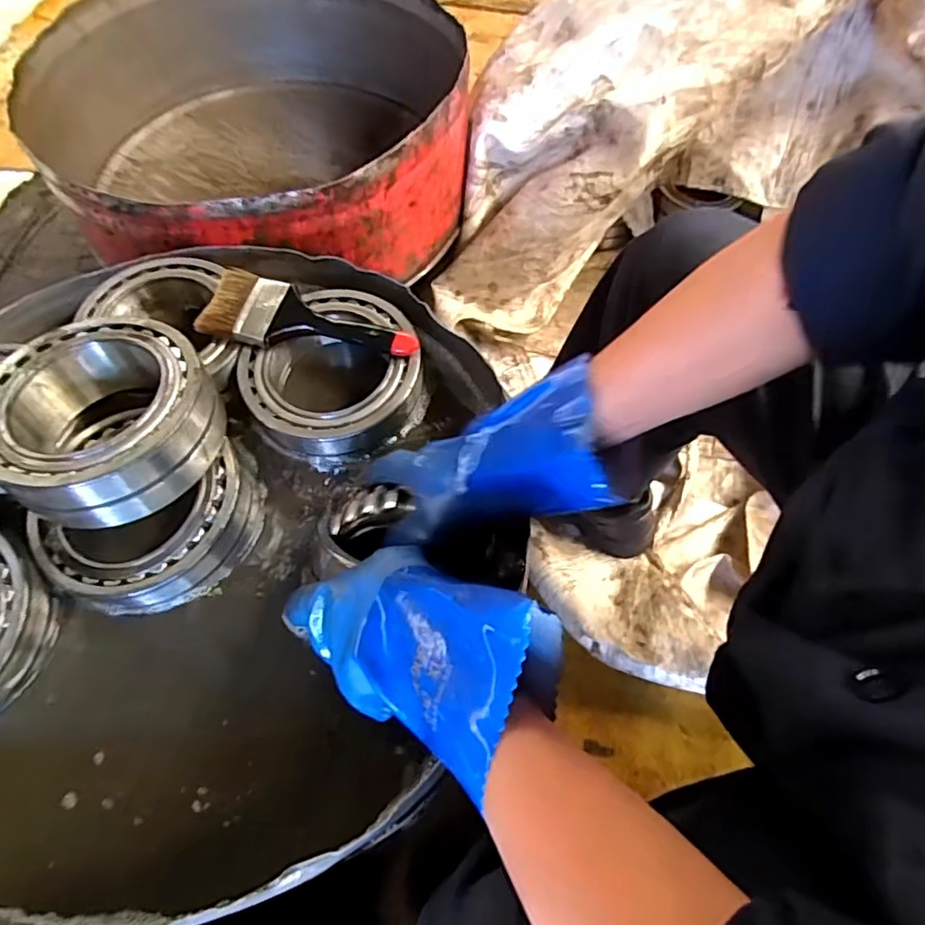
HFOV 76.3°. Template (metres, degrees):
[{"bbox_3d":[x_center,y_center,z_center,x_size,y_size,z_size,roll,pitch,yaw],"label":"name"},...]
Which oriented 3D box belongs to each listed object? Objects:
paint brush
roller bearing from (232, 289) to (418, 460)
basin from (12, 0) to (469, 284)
[{"bbox_3d":[-0.140,-0.136,0.545,0.198,0.022,0.070,10,61,5],"label":"paint brush"},{"bbox_3d":[-0.119,-0.082,0.555,0.157,0.054,0.159,0,61,-1],"label":"roller bearing"},{"bbox_3d":[-0.276,-0.469,0.847,0.557,0.206,0.582,0,61,-1],"label":"basin"}]

